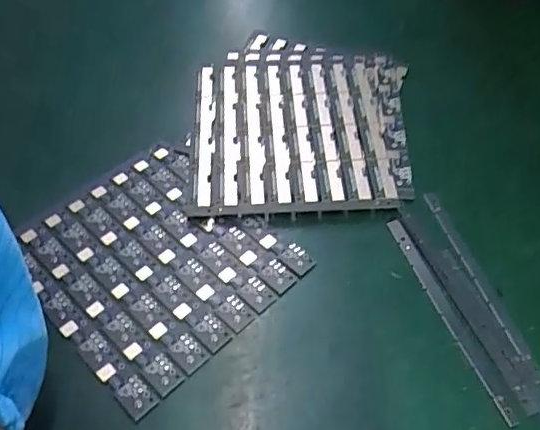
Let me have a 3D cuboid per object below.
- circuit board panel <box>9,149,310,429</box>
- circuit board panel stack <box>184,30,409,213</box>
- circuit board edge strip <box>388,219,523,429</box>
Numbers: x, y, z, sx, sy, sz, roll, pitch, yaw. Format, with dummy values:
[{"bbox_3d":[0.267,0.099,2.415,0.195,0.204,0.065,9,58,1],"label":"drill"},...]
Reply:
[{"bbox_3d":[-0.051,0.019,0.245,0.094,0.005,0.102,-38,62,-26],"label":"circuit board panel"},{"bbox_3d":[0.016,-0.051,0.293,0.107,0.007,0.125,2,53,-1],"label":"circuit board panel stack"},{"bbox_3d":[0.073,0.038,0.229,0.009,0.004,0.093,-15,55,-13],"label":"circuit board edge strip"}]

